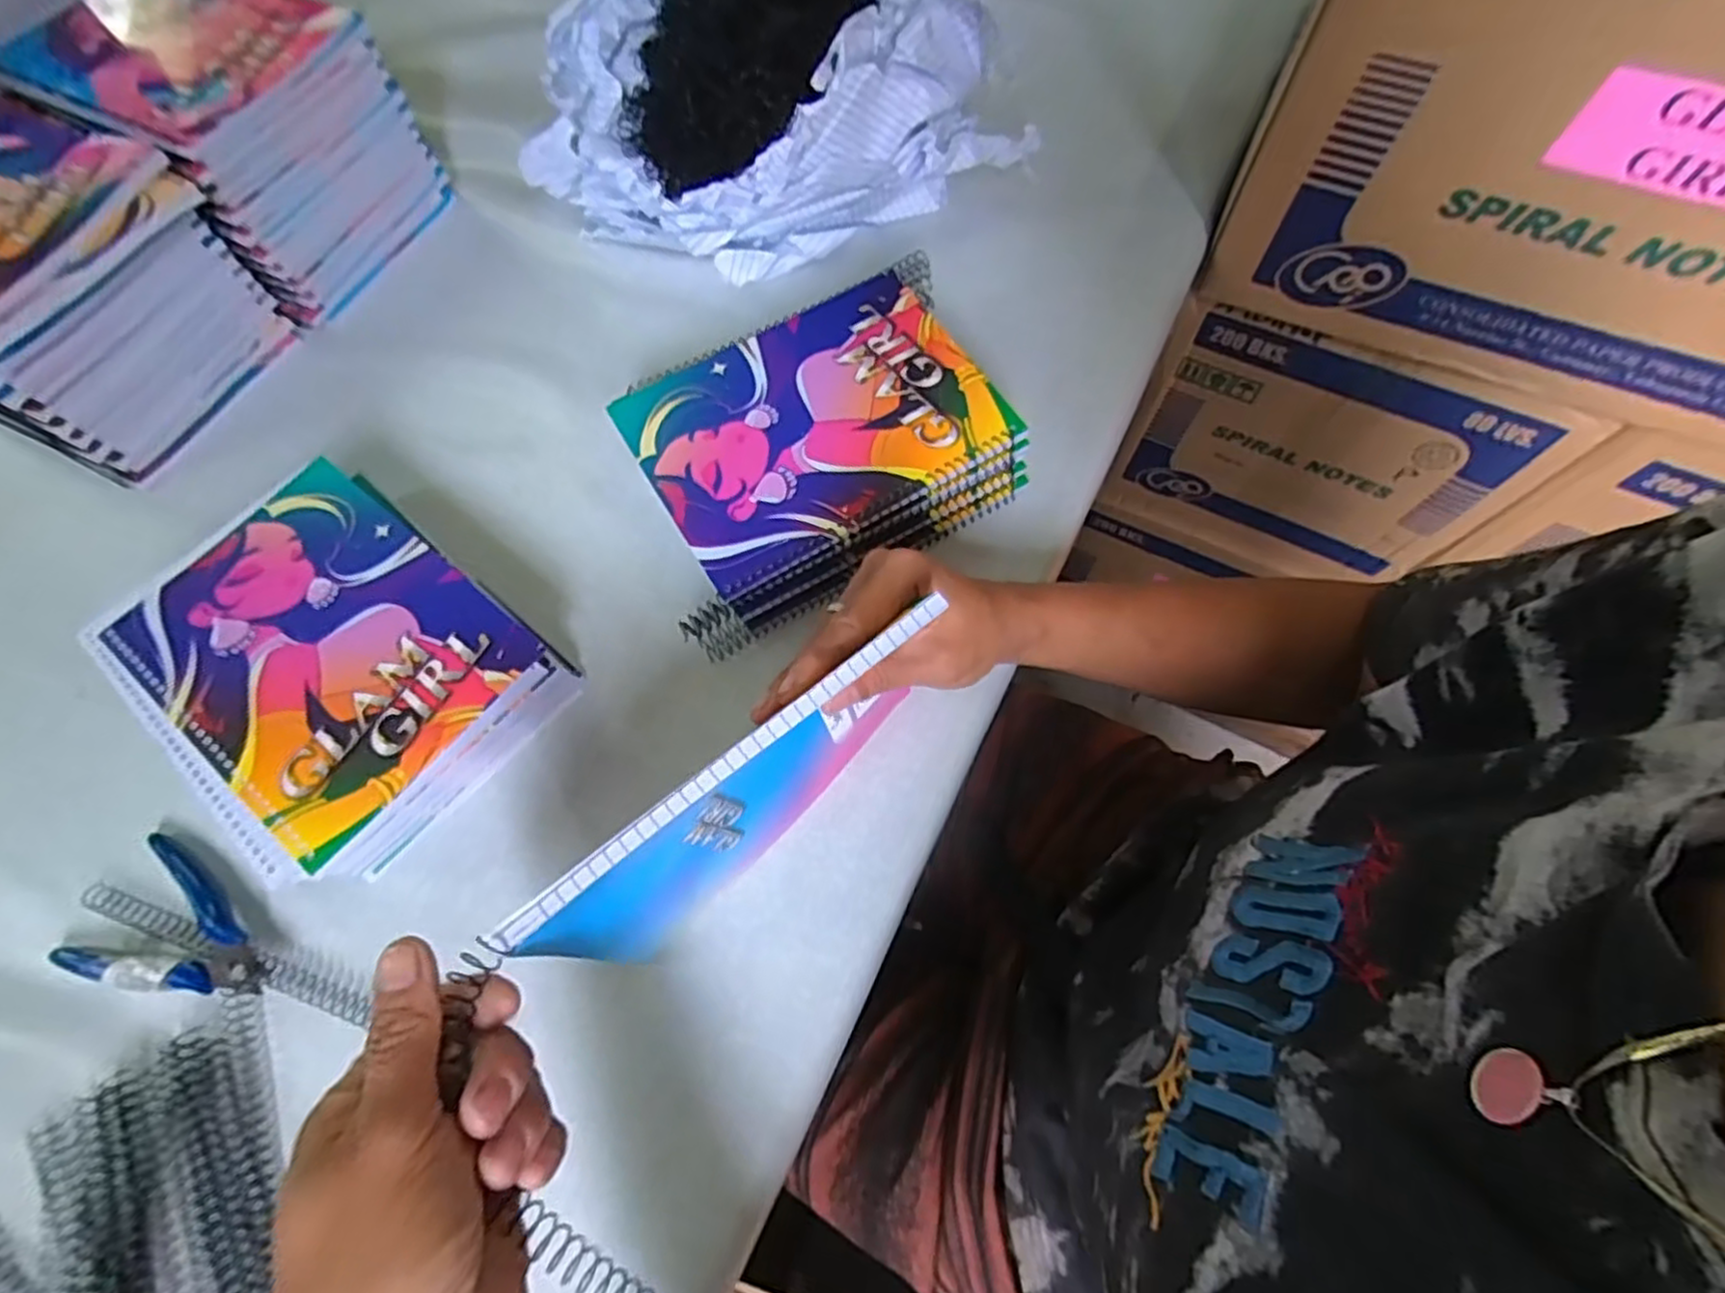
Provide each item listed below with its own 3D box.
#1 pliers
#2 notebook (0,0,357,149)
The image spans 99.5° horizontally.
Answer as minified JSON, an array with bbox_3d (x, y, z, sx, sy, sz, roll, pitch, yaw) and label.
[{"bbox_3d":[-0.347,0.149,0.367,0.104,0.015,0.066,25,70,11],"label":"pliers"},{"bbox_3d":[-0.455,-0.399,0.480,0.205,0.014,0.156,24,71,10],"label":"notebook"}]

